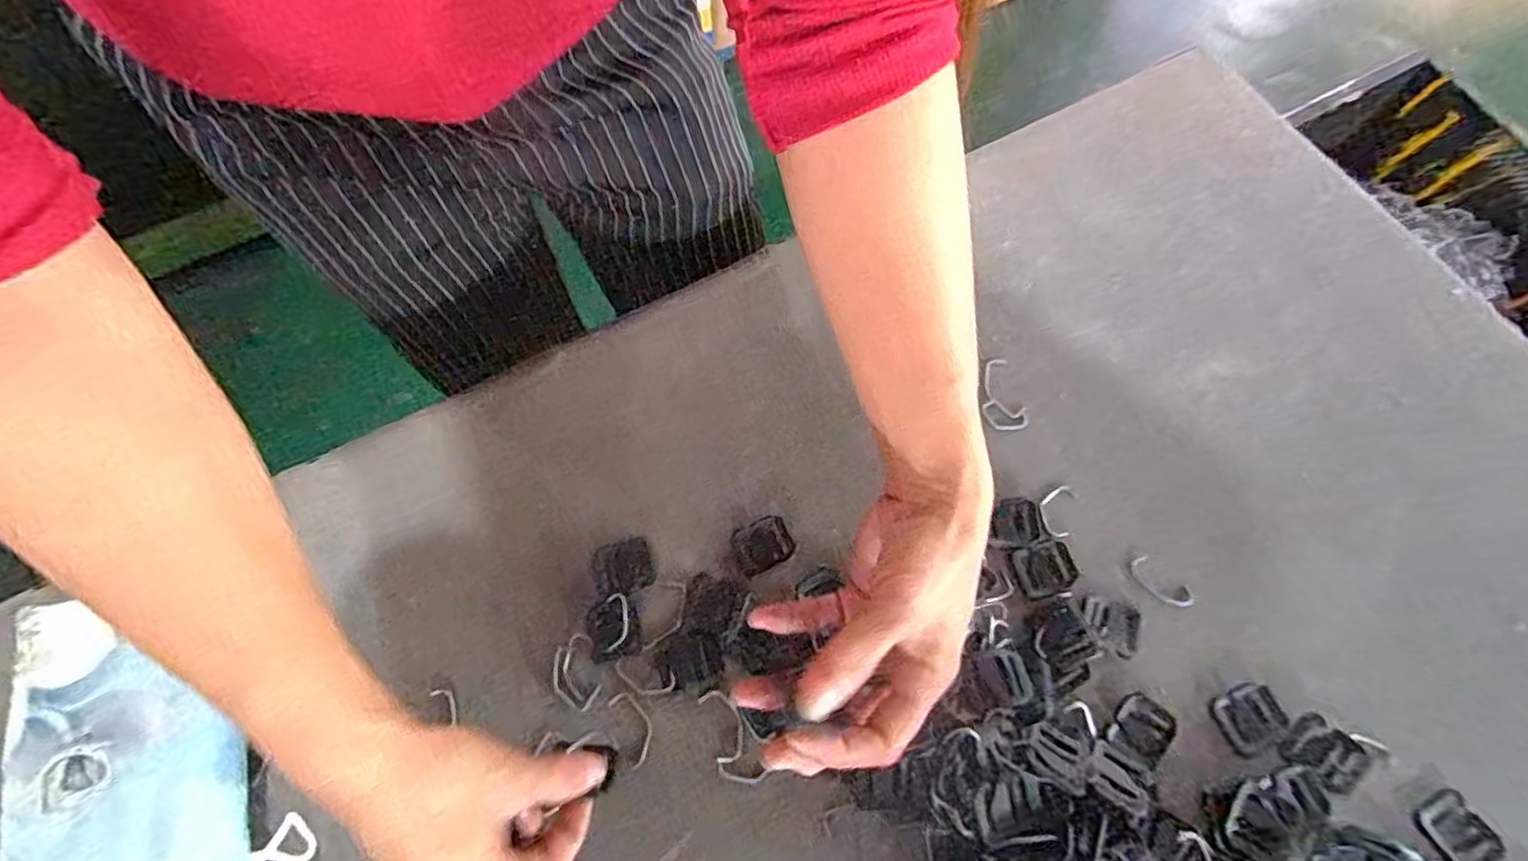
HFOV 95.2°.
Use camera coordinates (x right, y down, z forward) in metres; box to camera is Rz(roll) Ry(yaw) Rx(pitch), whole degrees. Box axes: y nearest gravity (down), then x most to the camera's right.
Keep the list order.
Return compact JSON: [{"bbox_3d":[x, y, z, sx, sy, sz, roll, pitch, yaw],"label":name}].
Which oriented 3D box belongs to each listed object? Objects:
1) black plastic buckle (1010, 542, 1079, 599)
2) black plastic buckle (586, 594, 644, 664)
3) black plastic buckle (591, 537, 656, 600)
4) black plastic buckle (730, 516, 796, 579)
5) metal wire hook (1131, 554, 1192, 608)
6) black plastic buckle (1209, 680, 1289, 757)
[{"bbox_3d":[0.167,0.081,0.412,0.034,0.004,0.030,-13,68,-6],"label":"black plastic buckle"},{"bbox_3d":[-0.086,0.113,0.397,0.029,0.006,0.034,-16,68,-7],"label":"black plastic buckle"},{"bbox_3d":[-0.084,0.081,0.413,0.035,0.004,0.032,-19,69,-8],"label":"black plastic buckle"},{"bbox_3d":[-0.001,0.069,0.418,0.034,0.004,0.029,-22,69,-9],"label":"black plastic buckle"},{"bbox_3d":[0.236,0.091,0.415,0.038,0.004,0.017,41,73,15],"label":"metal wire hook"},{"bbox_3d":[0.266,0.158,0.384,0.037,0.004,0.032,-26,70,-11],"label":"black plastic buckle"}]

